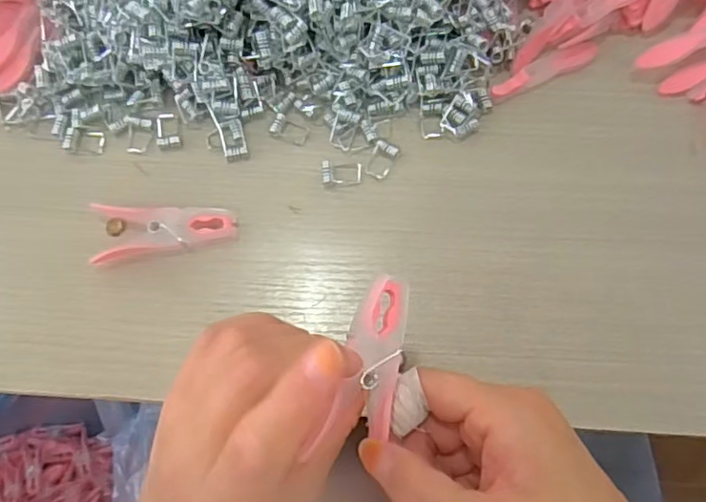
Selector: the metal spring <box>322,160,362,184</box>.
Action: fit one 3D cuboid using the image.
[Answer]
[{"bbox_3d":[-0.006,-0.046,0.340,0.023,0.005,0.013,1,74,0],"label":"metal spring"}]

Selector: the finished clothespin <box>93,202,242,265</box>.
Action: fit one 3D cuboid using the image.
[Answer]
[{"bbox_3d":[-0.105,-0.011,0.325,0.077,0.010,0.031,-4,74,-1],"label":"finished clothespin"}]

